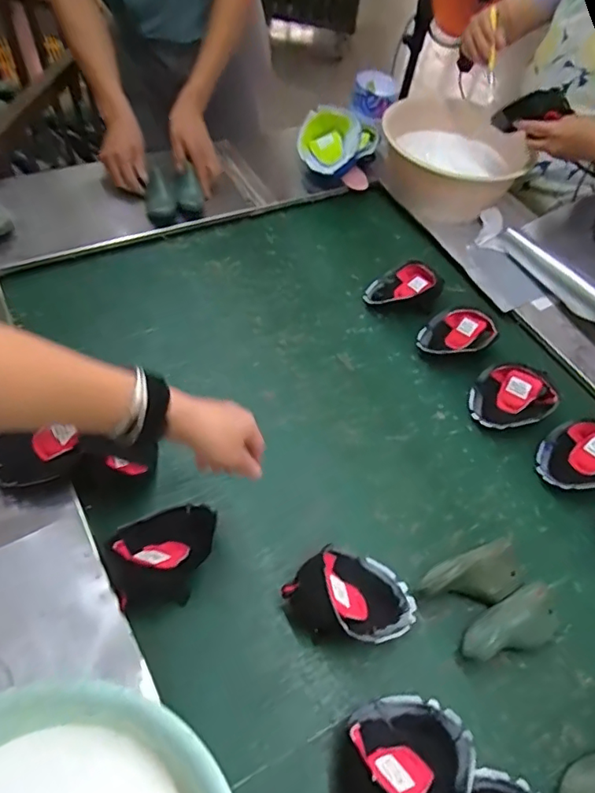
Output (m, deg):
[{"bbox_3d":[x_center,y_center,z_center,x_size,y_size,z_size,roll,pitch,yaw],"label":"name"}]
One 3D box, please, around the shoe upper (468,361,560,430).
[{"bbox_3d":[0.331,0.000,0.820,0.115,0.054,0.114,4,55,-5],"label":"shoe upper"}]

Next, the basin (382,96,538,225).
[{"bbox_3d":[0.323,-0.502,1.117,0.272,0.141,0.272,2,55,-3],"label":"basin"}]

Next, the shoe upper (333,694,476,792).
[{"bbox_3d":[0.106,0.360,0.524,0.150,0.065,0.104,-17,59,-18],"label":"shoe upper"}]

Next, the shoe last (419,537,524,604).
[{"bbox_3d":[0.215,0.226,0.651,0.135,0.061,0.065,-17,60,-18],"label":"shoe last"}]

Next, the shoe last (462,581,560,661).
[{"bbox_3d":[0.251,0.277,0.624,0.133,0.045,0.061,-18,60,-19],"label":"shoe last"}]

